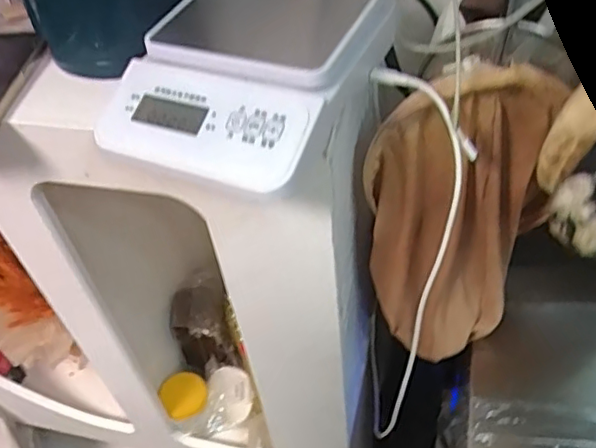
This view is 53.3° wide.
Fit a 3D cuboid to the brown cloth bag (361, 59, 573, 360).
[{"bbox_3d":[0.142,0.007,0.504,0.154,0.253,0.093,-8,47,0],"label":"brown cloth bag"}]

